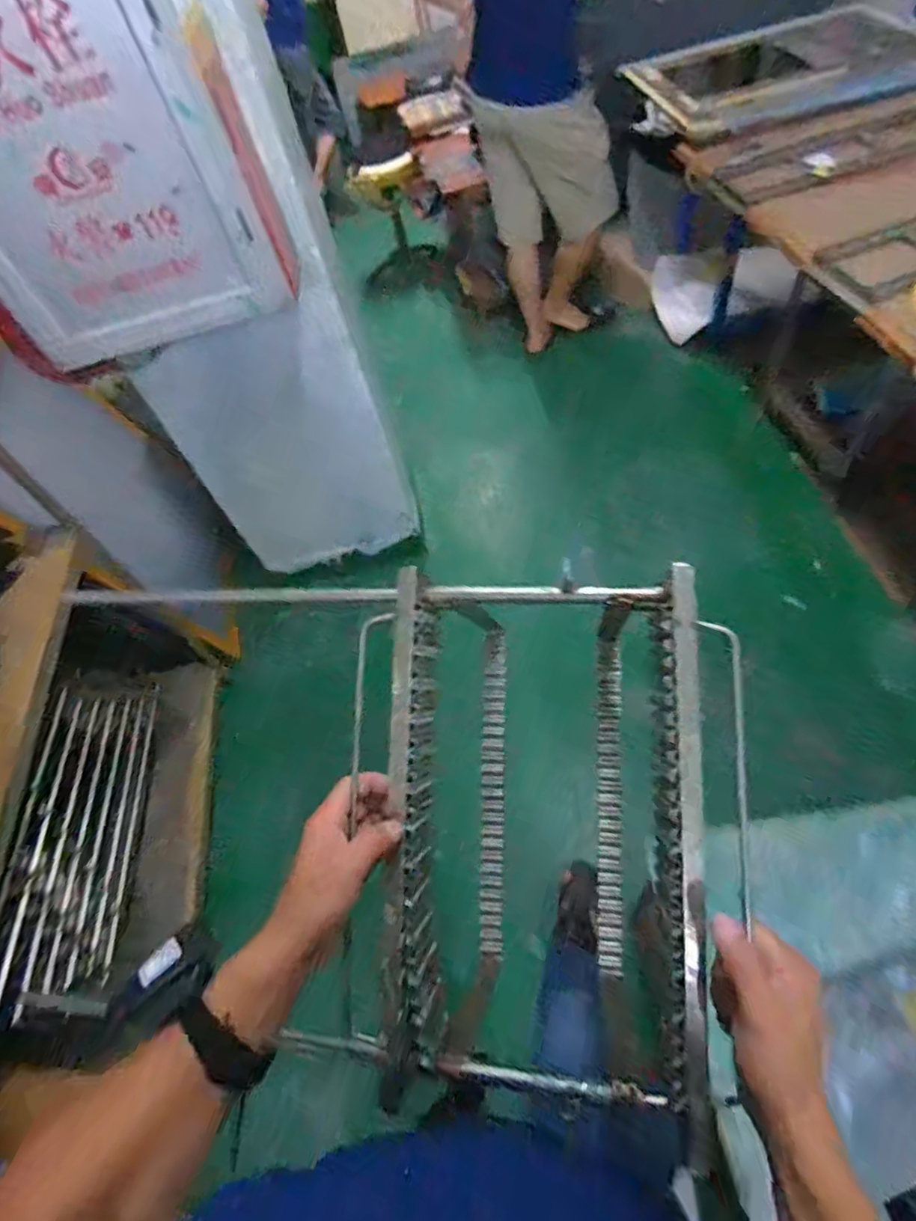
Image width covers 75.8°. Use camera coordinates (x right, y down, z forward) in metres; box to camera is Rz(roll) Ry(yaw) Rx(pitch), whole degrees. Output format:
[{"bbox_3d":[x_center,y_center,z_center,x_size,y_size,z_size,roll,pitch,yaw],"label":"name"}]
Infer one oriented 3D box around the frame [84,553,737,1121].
[{"bbox_3d":[0.079,0.208,0.559,0.314,0.245,0.472,-6,82,13],"label":"frame"}]

